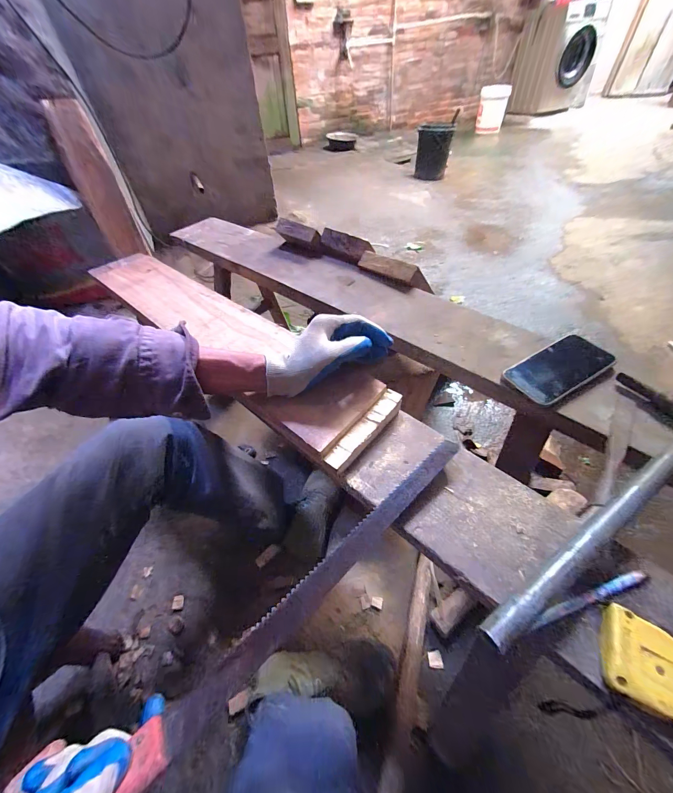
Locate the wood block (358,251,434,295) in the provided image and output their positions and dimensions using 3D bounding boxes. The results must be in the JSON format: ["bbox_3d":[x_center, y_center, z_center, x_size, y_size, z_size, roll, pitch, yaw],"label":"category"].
[{"bbox_3d":[0.121,-0.257,0.629,0.038,0.033,0.172,-38,56,-24],"label":"wood block"}]

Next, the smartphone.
[{"bbox_3d":[0.328,-0.042,0.451,0.156,0.011,0.074,-26,52,-16],"label":"smartphone"}]

